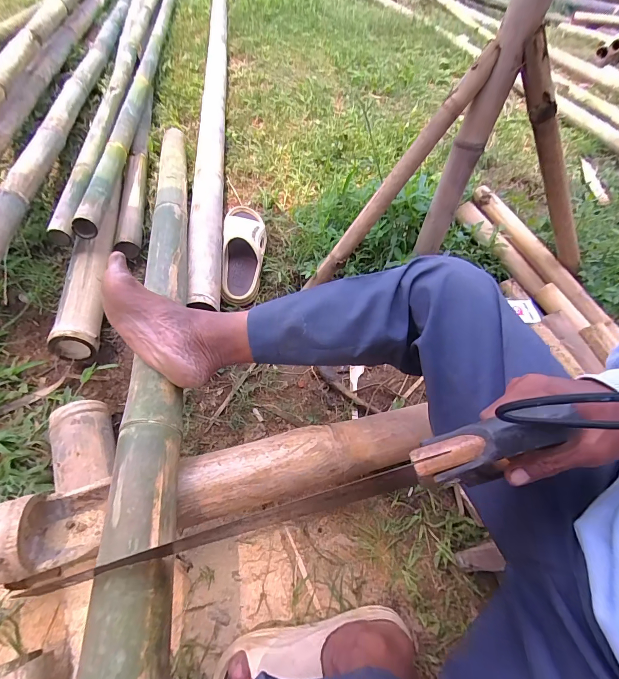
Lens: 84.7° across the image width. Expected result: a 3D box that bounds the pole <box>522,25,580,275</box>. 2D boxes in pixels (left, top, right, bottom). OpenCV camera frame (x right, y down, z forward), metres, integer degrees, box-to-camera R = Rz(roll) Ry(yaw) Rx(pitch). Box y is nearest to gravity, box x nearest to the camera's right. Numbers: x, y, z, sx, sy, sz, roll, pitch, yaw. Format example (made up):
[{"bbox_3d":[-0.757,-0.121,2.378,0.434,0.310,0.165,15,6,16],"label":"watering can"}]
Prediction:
[{"bbox_3d":[0.485,-0.317,0.666,0.044,0.531,0.048,-25,47,28],"label":"pole"}]

